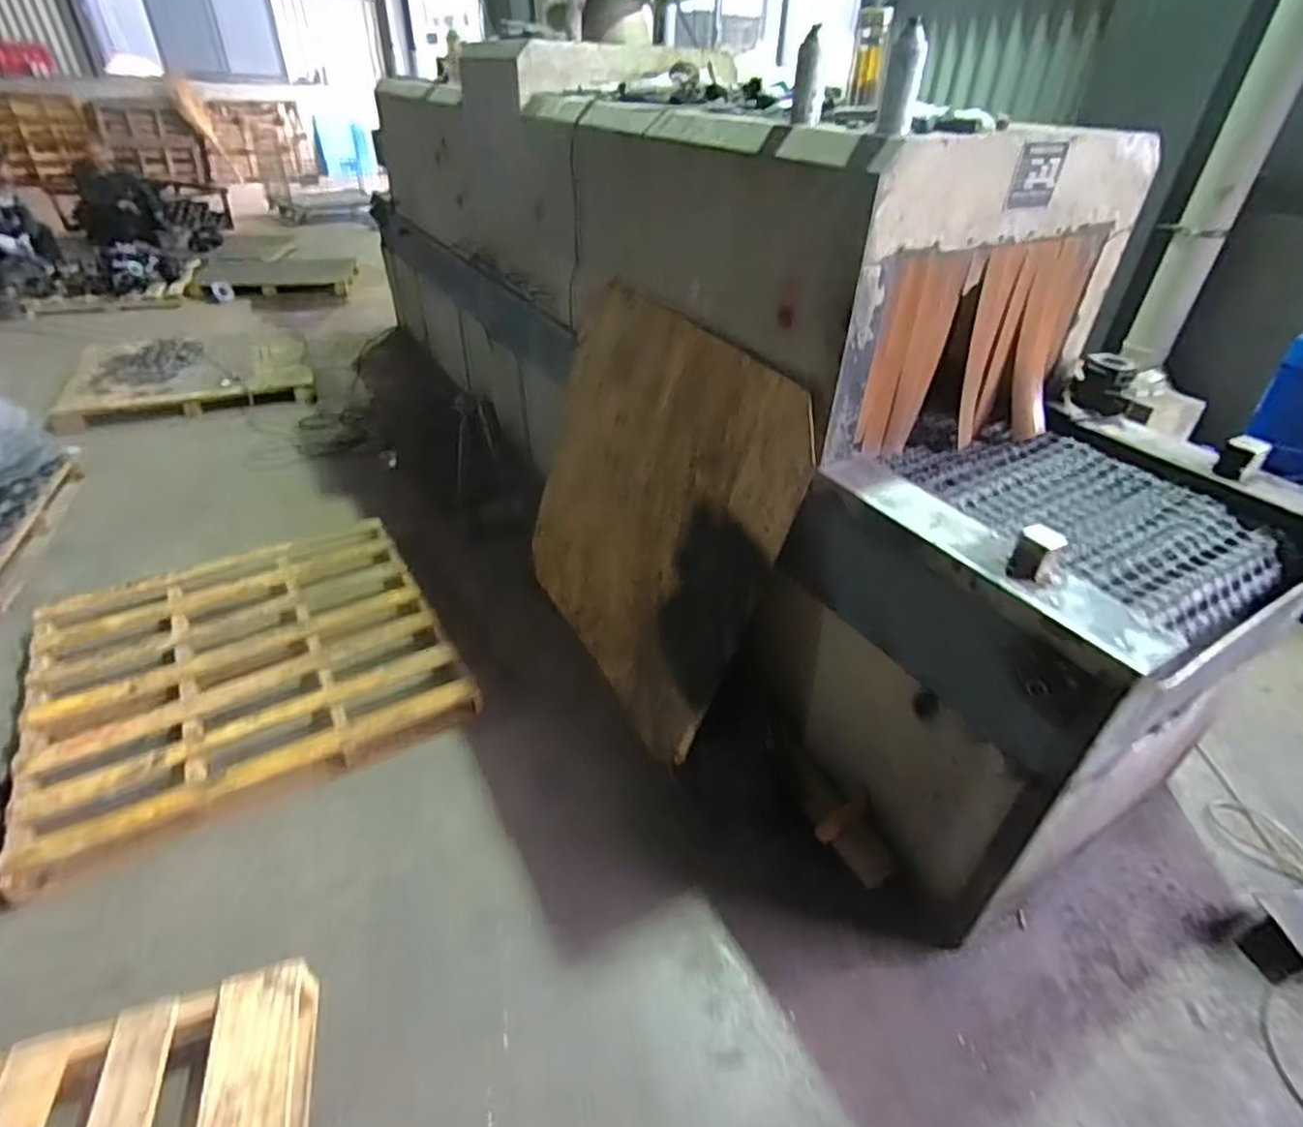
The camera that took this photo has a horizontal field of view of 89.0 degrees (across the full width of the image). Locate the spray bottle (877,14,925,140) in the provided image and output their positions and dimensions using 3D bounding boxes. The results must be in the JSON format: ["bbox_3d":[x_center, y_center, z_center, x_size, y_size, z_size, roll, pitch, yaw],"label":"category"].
[{"bbox_3d":[0.435,-0.835,1.144,0.063,0.154,0.073,13,38,14],"label":"spray bottle"}]

